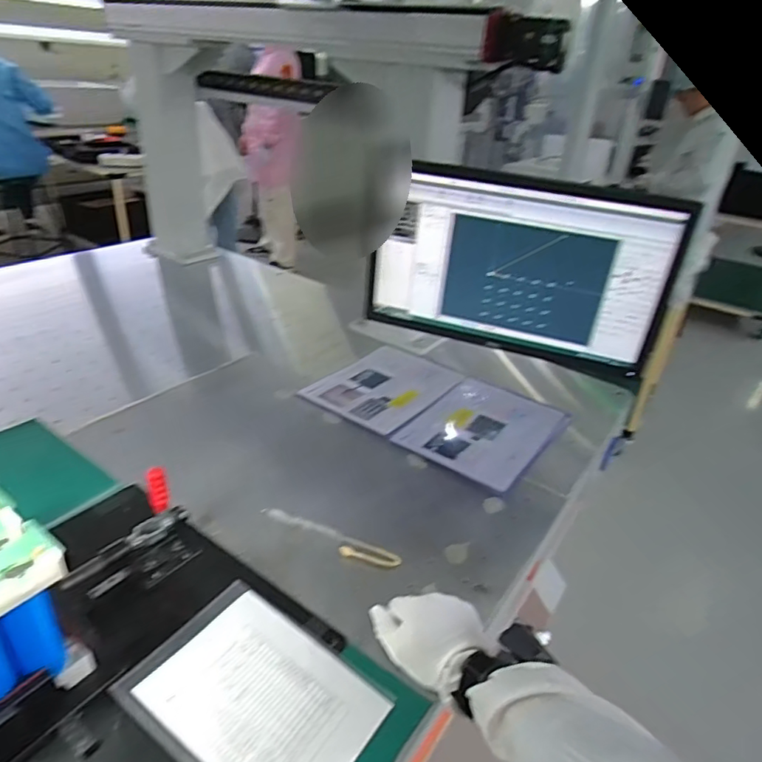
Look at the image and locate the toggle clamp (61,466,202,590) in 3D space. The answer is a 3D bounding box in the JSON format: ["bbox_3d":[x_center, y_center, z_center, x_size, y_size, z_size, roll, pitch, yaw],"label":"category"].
[{"bbox_3d":[-0.286,0.182,0.637,0.057,0.121,0.154,24,35,28],"label":"toggle clamp"}]

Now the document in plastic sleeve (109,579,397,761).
[{"bbox_3d":[-0.125,0.312,0.555,0.230,0.008,0.164,22,34,27],"label":"document in plastic sleeve"}]

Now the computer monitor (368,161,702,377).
[{"bbox_3d":[0.214,-0.183,0.877,0.447,0.282,0.088,16,29,13],"label":"computer monitor"}]

